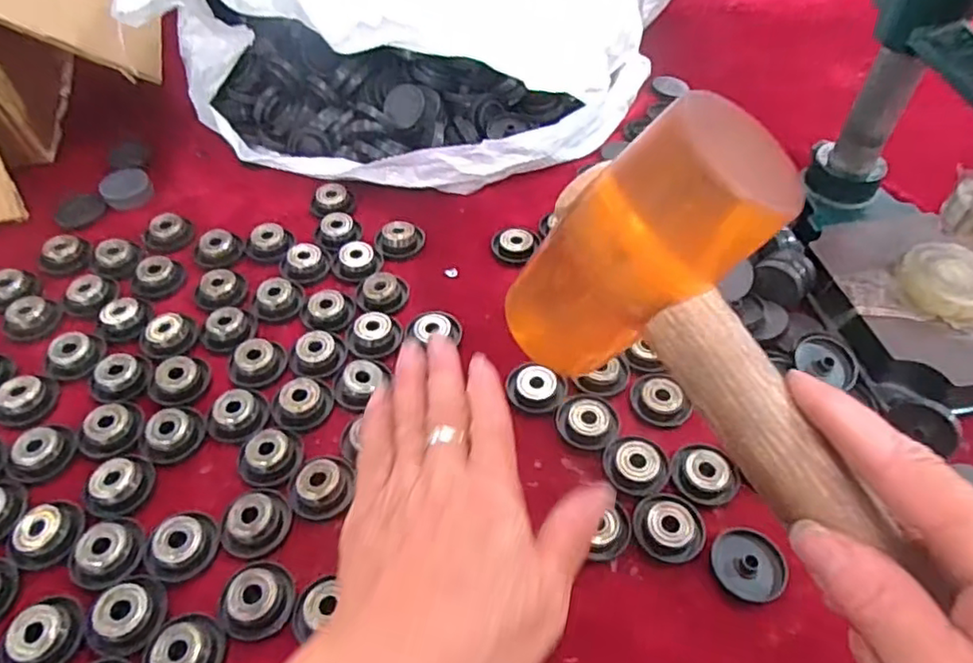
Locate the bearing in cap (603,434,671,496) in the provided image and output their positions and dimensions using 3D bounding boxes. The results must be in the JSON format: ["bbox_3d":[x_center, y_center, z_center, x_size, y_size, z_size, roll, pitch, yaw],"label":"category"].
[{"bbox_3d":[0.077,0.068,0.324,0.032,0.009,0.029,1,49,2],"label":"bearing in cap"}]

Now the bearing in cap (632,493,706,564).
[{"bbox_3d":[0.087,0.093,0.303,0.032,0.007,0.029,12,51,12],"label":"bearing in cap"}]

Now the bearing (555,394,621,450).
[{"bbox_3d":[0.054,0.047,0.340,0.031,0.006,0.031,-1,49,1],"label":"bearing"}]

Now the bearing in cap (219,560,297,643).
[{"bbox_3d":[-0.103,0.117,0.280,0.030,0.012,0.031,-1,49,1],"label":"bearing in cap"}]

